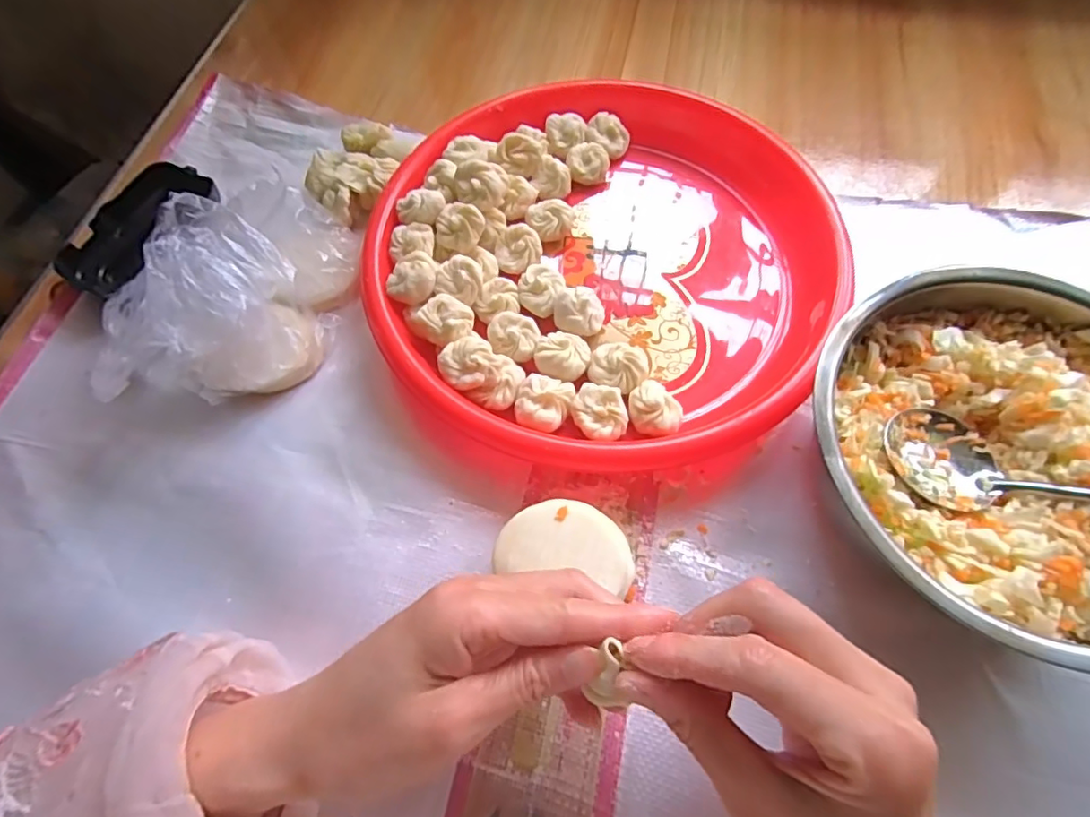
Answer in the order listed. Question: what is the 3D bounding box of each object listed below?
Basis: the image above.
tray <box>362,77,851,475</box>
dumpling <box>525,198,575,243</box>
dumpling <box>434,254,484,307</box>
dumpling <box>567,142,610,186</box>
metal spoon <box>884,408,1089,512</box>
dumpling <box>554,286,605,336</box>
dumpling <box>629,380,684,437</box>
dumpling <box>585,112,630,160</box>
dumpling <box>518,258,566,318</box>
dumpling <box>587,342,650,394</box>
[{"bbox_3d":[0.037,-0.103,0.360,0.294,0.041,0.305,0,64,1],"label":"tray"},{"bbox_3d":[0.005,-0.128,0.376,0.029,0.018,0.027,0,64,1],"label":"dumpling"},{"bbox_3d":[-0.052,-0.080,0.338,0.026,0.016,0.024,19,66,10],"label":"dumpling"},{"bbox_3d":[0.032,-0.178,0.397,0.029,0.013,0.027,-7,64,-2],"label":"dumpling"},{"bbox_3d":[0.240,0.029,0.221,0.173,0.030,0.049,6,60,39],"label":"metal spoon"},{"bbox_3d":[0.022,-0.061,0.345,0.031,0.022,0.030,-2,64,0],"label":"dumpling"},{"bbox_3d":[0.062,0.003,0.315,0.027,0.023,0.033,-33,68,-14],"label":"dumpling"},{"bbox_3d":[0.047,-0.205,0.410,0.031,0.015,0.029,15,65,8],"label":"dumpling"},{"bbox_3d":[-0.003,-0.075,0.353,0.028,0.021,0.035,12,65,7],"label":"dumpling"},{"bbox_3d":[0.044,-0.023,0.328,0.034,0.022,0.027,19,66,10],"label":"dumpling"}]

